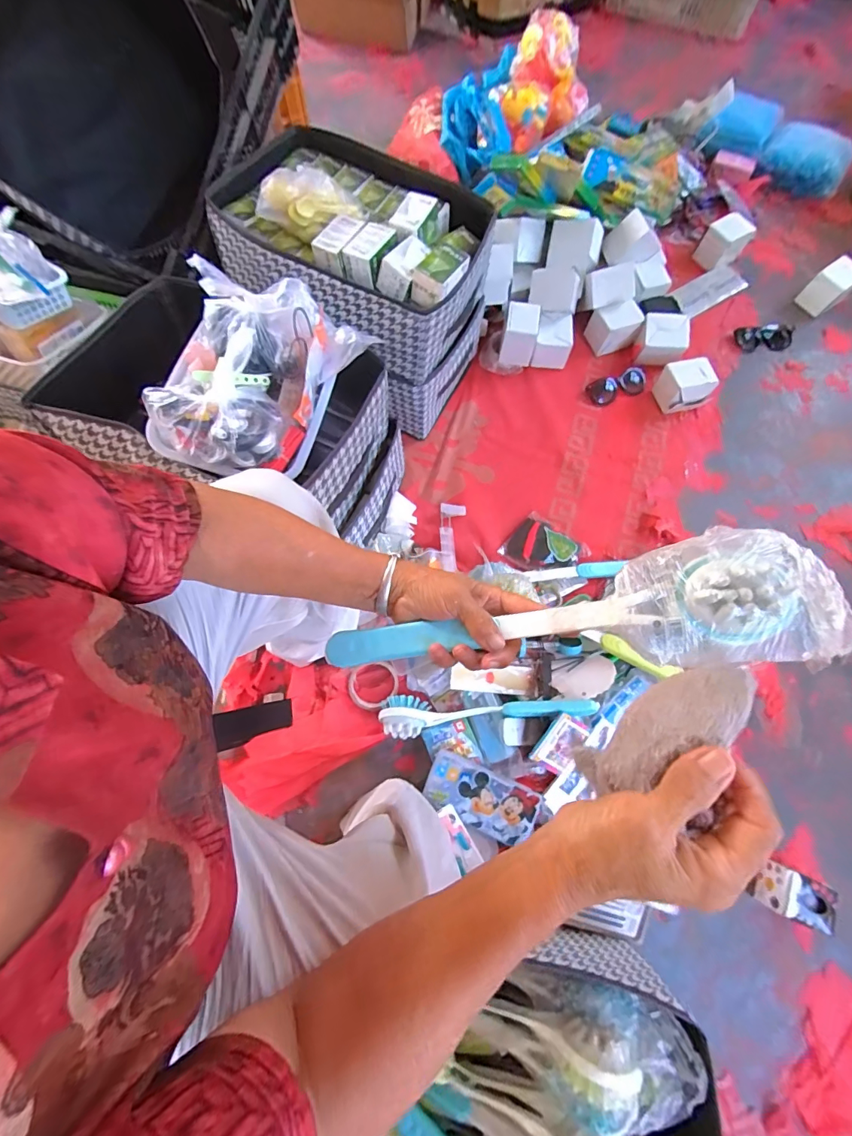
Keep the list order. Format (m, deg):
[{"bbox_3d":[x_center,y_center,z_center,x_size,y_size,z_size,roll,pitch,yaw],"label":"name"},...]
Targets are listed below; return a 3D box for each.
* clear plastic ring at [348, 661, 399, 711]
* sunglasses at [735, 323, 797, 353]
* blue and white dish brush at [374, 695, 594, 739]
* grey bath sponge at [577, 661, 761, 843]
[{"bbox_3d":[-0.094,0.206,0.761,0.089,0.022,0.079,-37,75,-12],"label":"clear plastic ring"},{"bbox_3d":[0.849,-0.570,1.053,0.169,0.031,0.071,-14,72,-5],"label":"sunglasses"},{"bbox_3d":[0.097,0.231,0.713,0.353,0.054,0.074,-7,71,-2],"label":"blue and white dish brush"},{"bbox_3d":[0.146,0.102,0.255,0.109,0.050,0.035,-26,109,3],"label":"grey bath sponge"}]

